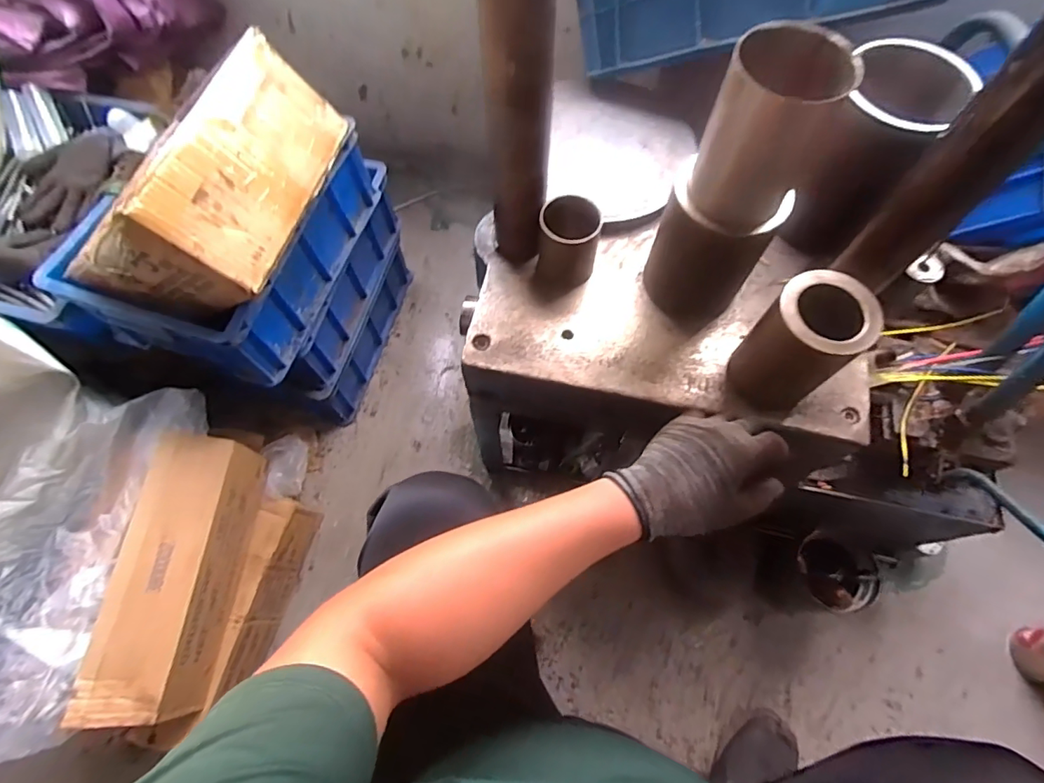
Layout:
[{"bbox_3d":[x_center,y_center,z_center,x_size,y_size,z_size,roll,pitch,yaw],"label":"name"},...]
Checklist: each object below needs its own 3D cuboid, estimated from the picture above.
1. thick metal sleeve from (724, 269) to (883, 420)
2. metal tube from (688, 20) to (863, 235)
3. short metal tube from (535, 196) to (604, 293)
[{"bbox_3d":[0.274,-0.042,0.522,0.093,0.136,0.091,0,66,0],"label":"thick metal sleeve"},{"bbox_3d":[0.211,-0.227,0.447,0.086,0.141,0.096,28,69,12],"label":"metal tube"},{"bbox_3d":[0.053,-0.168,0.602,0.071,0.093,0.065,9,66,4],"label":"short metal tube"}]

